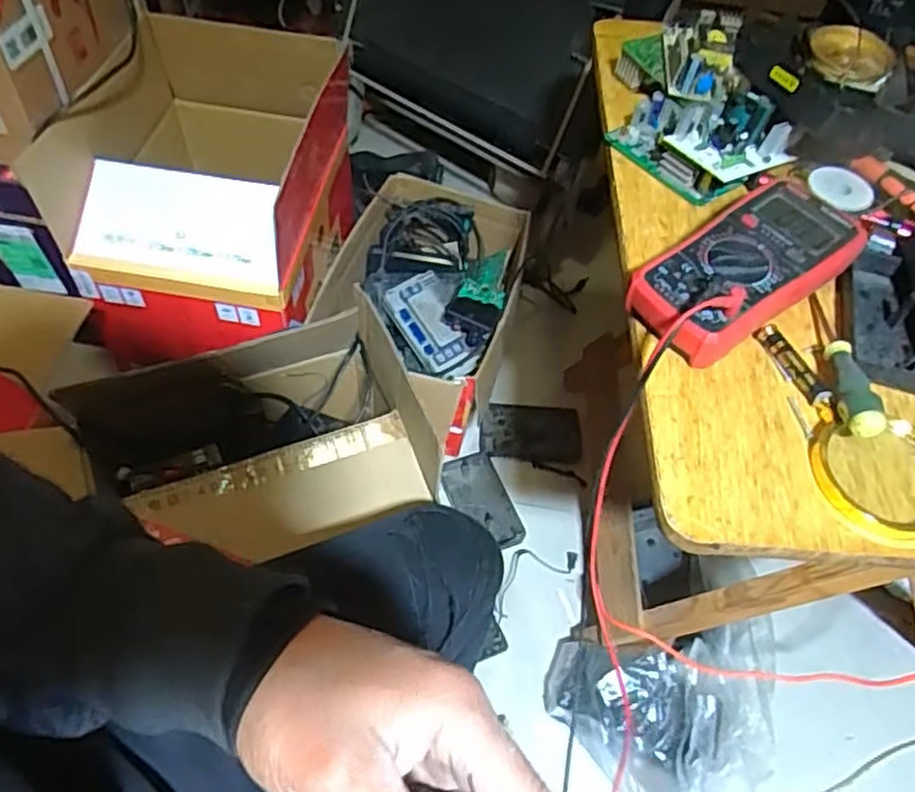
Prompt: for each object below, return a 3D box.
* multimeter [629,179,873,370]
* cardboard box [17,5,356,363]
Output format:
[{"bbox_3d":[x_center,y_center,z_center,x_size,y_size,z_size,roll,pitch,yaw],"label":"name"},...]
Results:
[{"bbox_3d":[0.218,-0.097,0.547,0.192,0.050,0.090,-30,63,-23],"label":"multimeter"},{"bbox_3d":[-0.345,-0.303,1.016,0.312,0.255,0.389,9,55,1],"label":"cardboard box"}]

